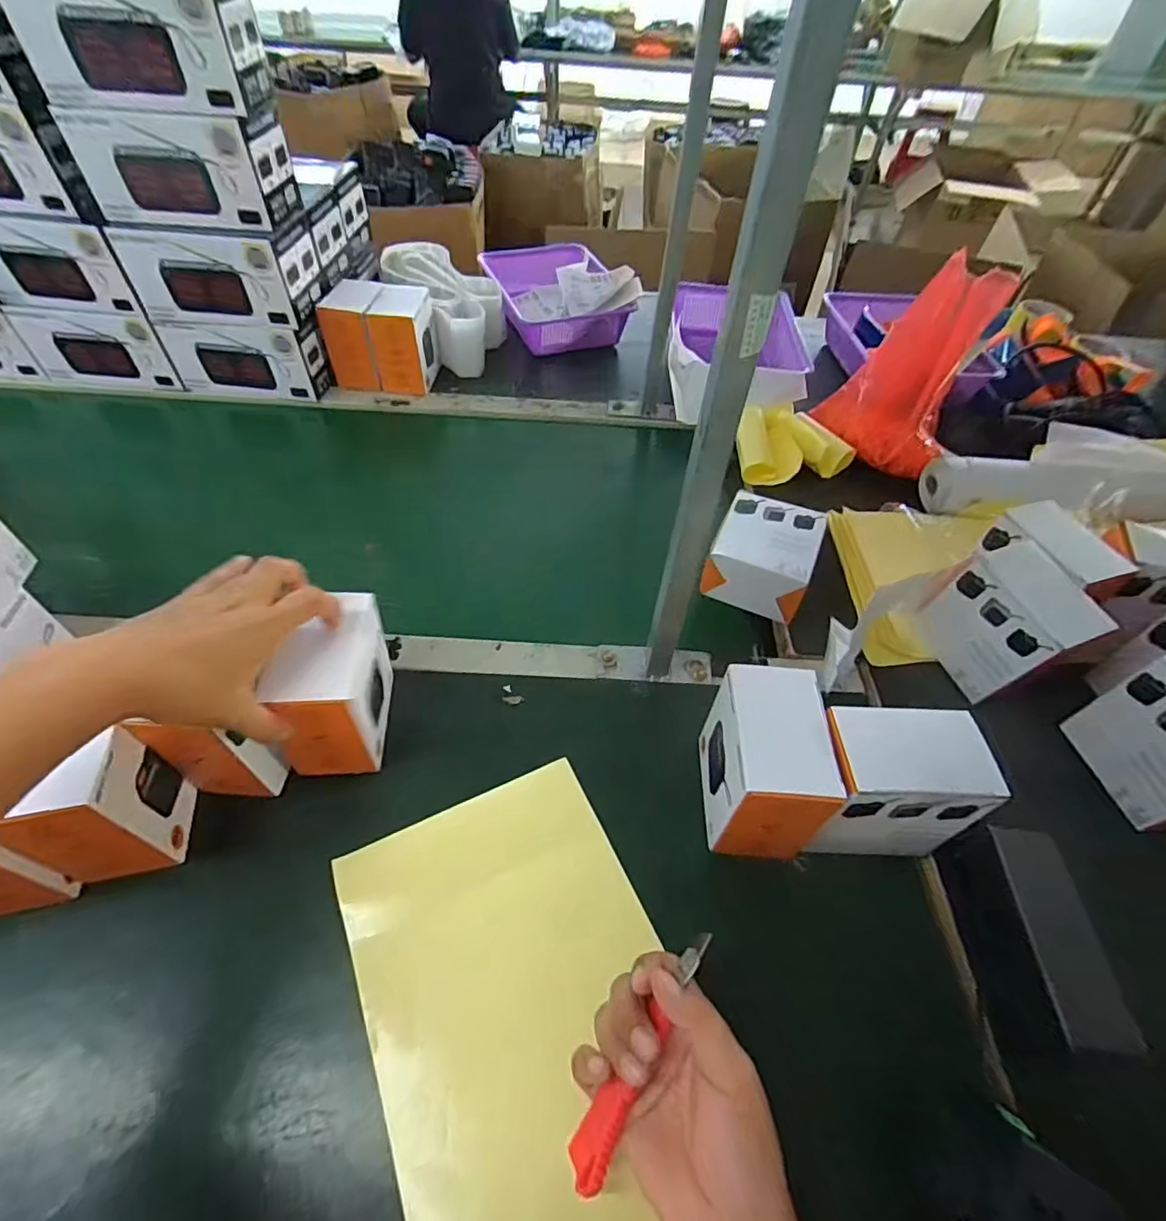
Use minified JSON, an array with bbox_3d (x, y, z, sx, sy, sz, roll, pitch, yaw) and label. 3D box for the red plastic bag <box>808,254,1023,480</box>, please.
[{"bbox_3d":[0.436,-0.328,0.778,0.163,0.268,0.090,26,12,17],"label":"red plastic bag"}]

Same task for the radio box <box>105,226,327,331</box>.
[{"bbox_3d":[-0.452,-0.430,0.720,0.197,0.097,0.104,2,51,0],"label":"radio box"}]

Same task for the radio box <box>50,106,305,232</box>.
[{"bbox_3d":[-0.448,-0.507,0.648,0.196,0.099,0.094,2,51,0],"label":"radio box"}]

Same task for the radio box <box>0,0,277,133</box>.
[{"bbox_3d":[-0.437,-0.574,0.571,0.197,0.099,0.105,2,51,0],"label":"radio box"}]

